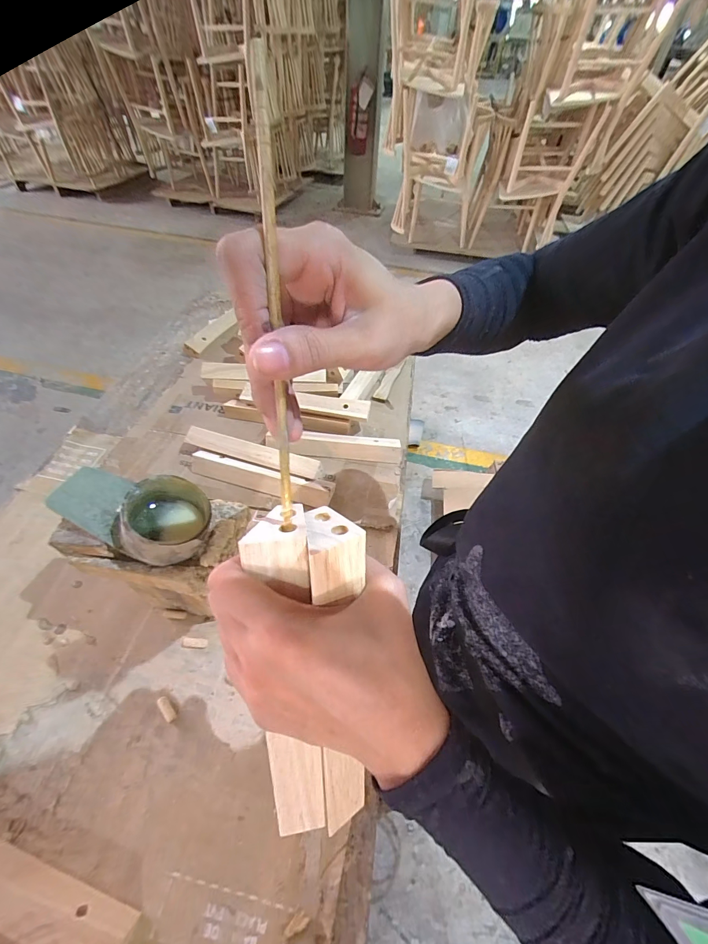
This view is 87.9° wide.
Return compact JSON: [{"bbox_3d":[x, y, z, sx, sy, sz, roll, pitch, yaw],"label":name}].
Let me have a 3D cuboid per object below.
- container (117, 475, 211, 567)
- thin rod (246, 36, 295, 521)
[{"bbox_3d":[-0.195,0.048,0.381,0.087,0.056,0.078,-5,52,-7],"label":"container"},{"bbox_3d":[-0.035,-0.061,0.162,0.006,0.186,0.006,-1,23,-4],"label":"thin rod"}]

